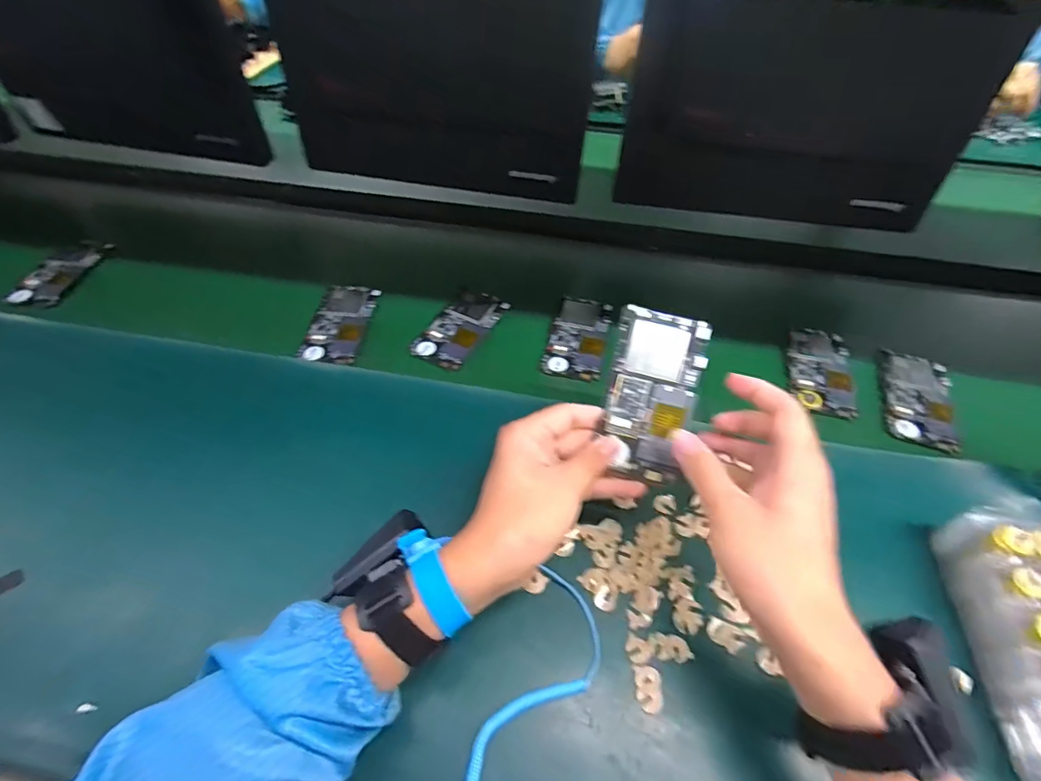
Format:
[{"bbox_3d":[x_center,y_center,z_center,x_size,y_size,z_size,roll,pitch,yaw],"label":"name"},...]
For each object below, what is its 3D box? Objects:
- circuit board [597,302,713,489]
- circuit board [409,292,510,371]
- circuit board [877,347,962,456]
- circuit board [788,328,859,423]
[{"bbox_3d":[0.099,0.003,0.376,0.066,0.006,0.126,13,88,3],"label":"circuit board"},{"bbox_3d":[-0.068,-0.074,0.578,0.064,0.009,0.122,22,52,19],"label":"circuit board"},{"bbox_3d":[0.420,0.005,0.527,0.064,0.012,0.126,17,50,15],"label":"circuit board"},{"bbox_3d":[0.329,-0.029,0.547,0.064,0.012,0.132,13,50,12],"label":"circuit board"}]

